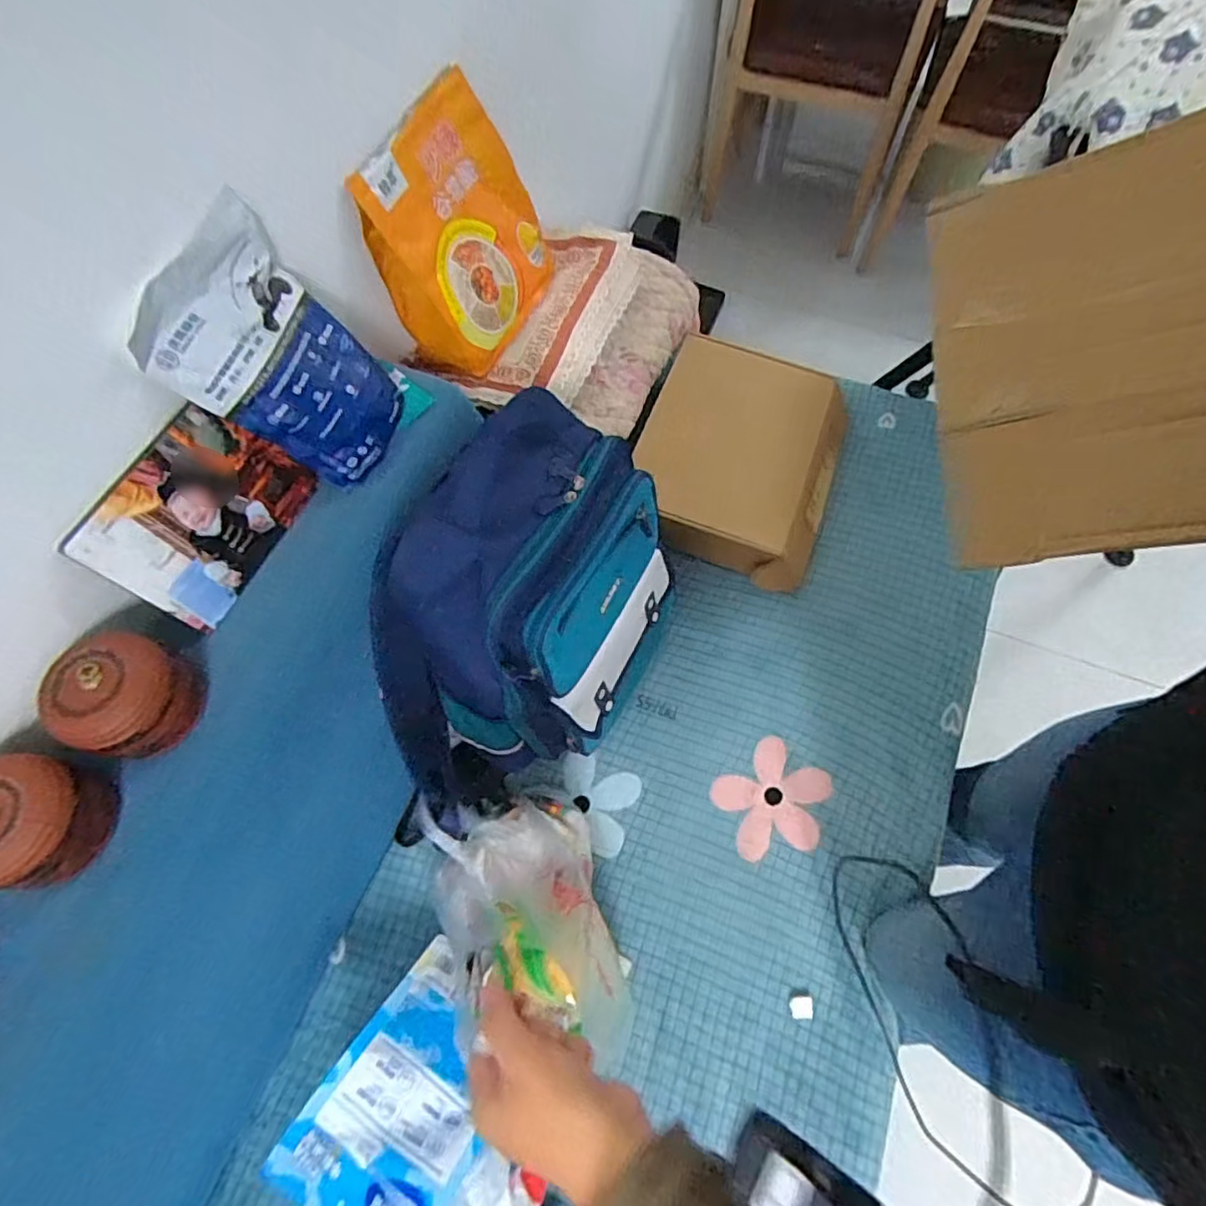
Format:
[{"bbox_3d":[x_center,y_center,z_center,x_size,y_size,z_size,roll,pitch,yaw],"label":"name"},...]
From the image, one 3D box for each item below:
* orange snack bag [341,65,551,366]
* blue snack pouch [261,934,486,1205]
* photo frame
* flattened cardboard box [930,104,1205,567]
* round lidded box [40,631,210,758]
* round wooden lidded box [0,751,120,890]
[{"bbox_3d":[-0.168,-0.482,0.821,0.128,0.237,0.254,23,68,10],"label":"orange snack bag"},{"bbox_3d":[-0.186,0.489,0.636,0.155,0.048,0.237,28,38,14],"label":"blue snack pouch"},{"bbox_3d":[-0.388,-0.086,0.615,0.013,0.146,0.189,13,66,34],"label":"photo frame"},{"bbox_3d":[0.356,-0.179,0.419,0.228,0.016,0.283,-4,85,34],"label":"flattened cardboard box"},{"bbox_3d":[-0.424,0.082,0.560,0.092,0.076,0.098,0,66,0],"label":"round lidded box"},{"bbox_3d":[-0.479,0.181,0.527,0.086,0.087,0.099,20,68,9],"label":"round wooden lidded box"}]

